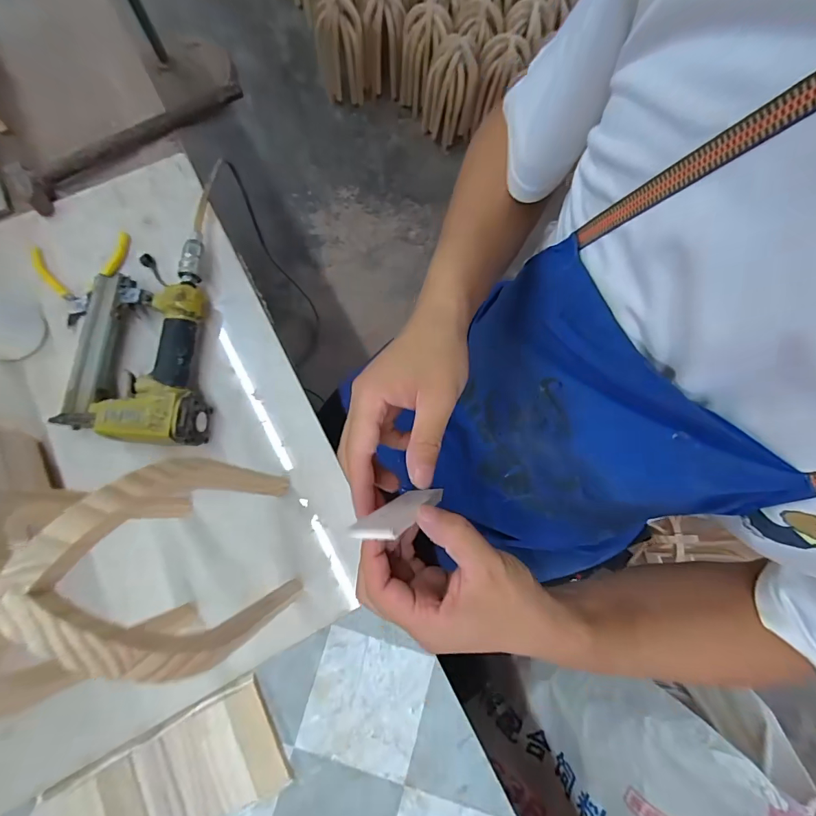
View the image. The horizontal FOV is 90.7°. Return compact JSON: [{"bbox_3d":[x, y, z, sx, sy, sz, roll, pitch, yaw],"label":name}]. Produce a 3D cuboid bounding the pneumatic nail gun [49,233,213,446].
[{"bbox_3d":[-0.296,-0.070,0.439,0.143,0.050,0.236,-7,75,-4],"label":"pneumatic nail gun"}]

